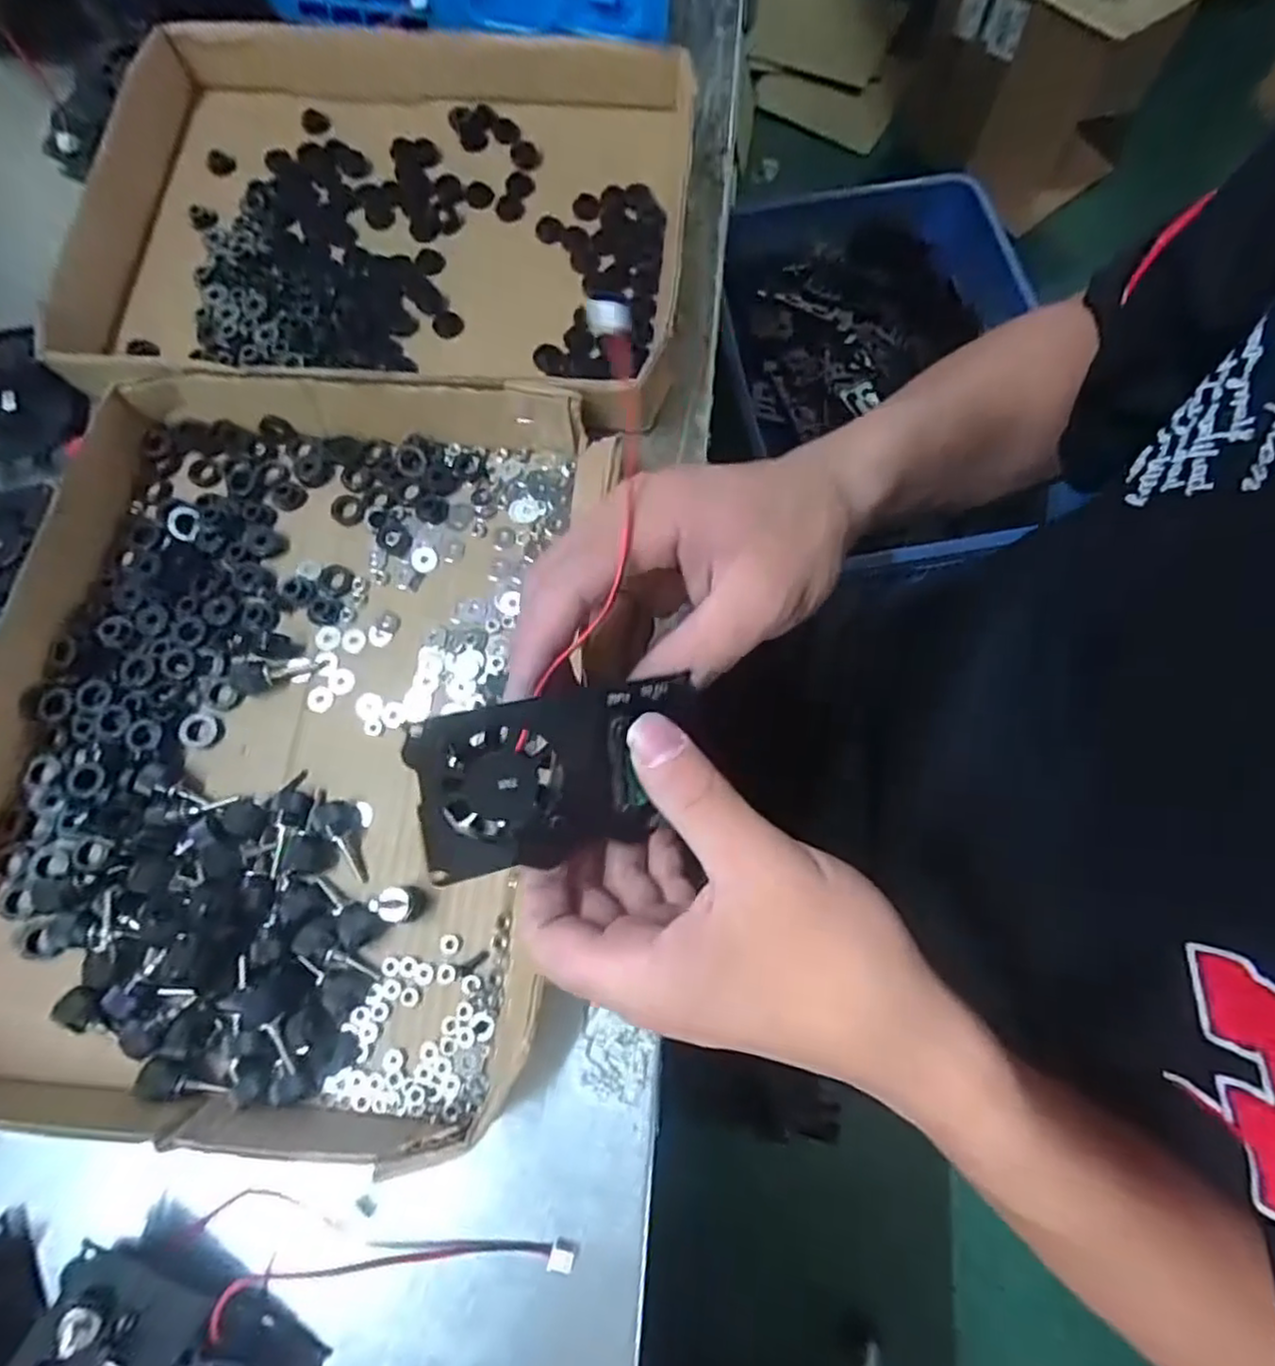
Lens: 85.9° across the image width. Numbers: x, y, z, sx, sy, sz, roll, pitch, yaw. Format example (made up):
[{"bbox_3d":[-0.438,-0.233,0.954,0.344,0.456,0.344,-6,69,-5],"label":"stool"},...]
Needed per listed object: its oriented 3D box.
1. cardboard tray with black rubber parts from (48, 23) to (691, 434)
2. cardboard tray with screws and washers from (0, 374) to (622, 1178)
[{"bbox_3d":[-0.145,-0.259,0.375,0.338,0.037,0.243,7,73,1],"label":"cardboard tray with black rubber parts"},{"bbox_3d":[-0.159,0.011,0.291,0.248,0.034,0.311,5,73,0],"label":"cardboard tray with screws and washers"}]

